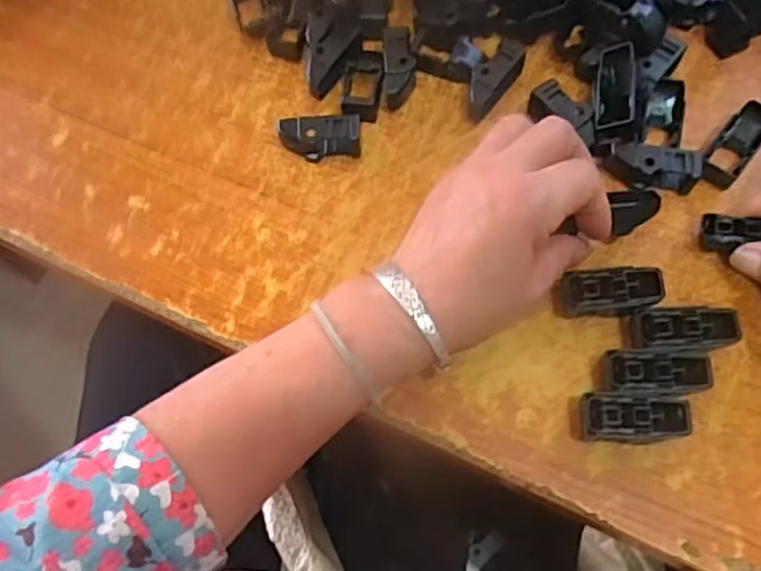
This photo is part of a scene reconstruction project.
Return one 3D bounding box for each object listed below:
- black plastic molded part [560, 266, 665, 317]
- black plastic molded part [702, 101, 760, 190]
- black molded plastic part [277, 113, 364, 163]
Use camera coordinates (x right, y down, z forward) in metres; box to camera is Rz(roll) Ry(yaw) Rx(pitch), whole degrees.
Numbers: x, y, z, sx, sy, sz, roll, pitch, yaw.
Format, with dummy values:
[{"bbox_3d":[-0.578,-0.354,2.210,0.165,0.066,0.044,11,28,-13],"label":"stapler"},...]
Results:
[{"bbox_3d":[0.123,0.004,0.355,0.049,0.016,0.025,-6,77,6],"label":"black plastic molded part"},{"bbox_3d":[0.205,-0.081,0.384,0.022,0.014,0.052,36,88,15],"label":"black plastic molded part"},{"bbox_3d":[-0.036,-0.086,0.396,0.048,0.023,0.018,-1,68,2],"label":"black molded plastic part"}]

